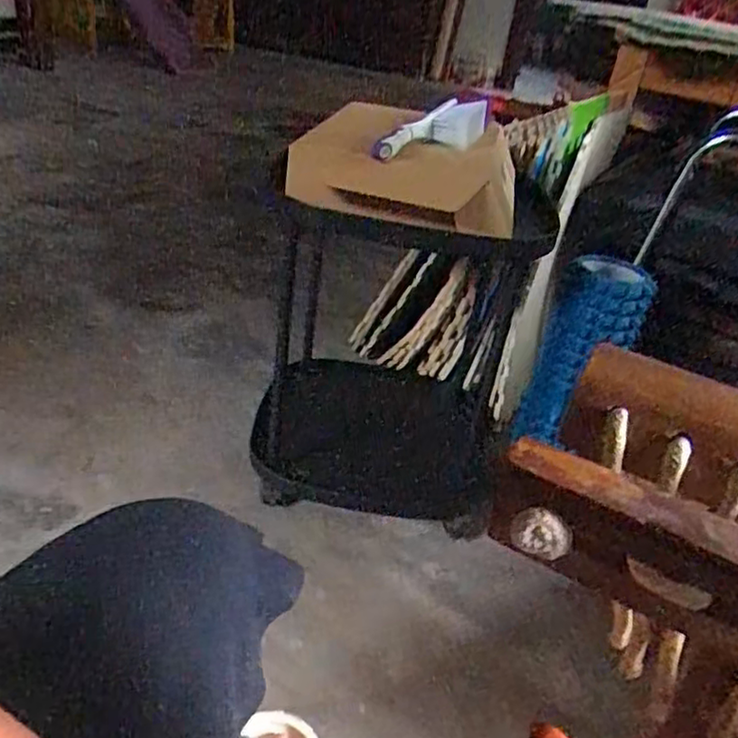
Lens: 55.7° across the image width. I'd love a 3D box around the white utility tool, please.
[{"bbox_3d":[0.088,-0.308,0.893,0.058,0.051,0.248,18,34,23],"label":"white utility tool"}]

